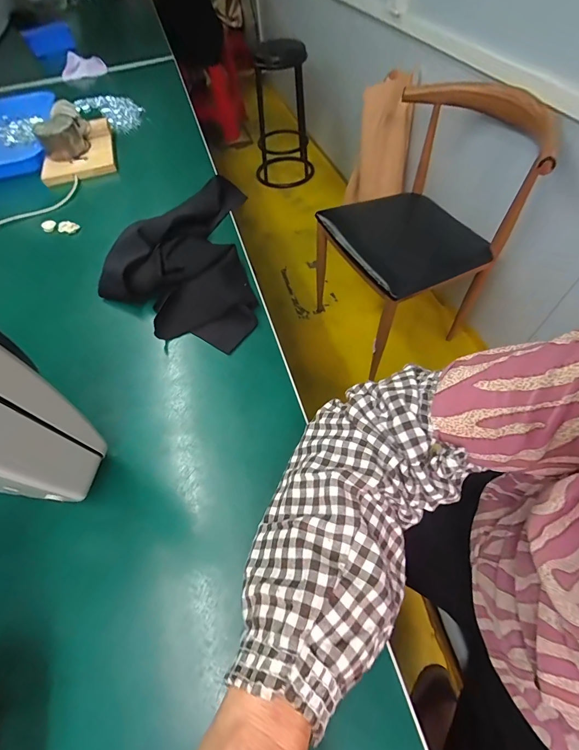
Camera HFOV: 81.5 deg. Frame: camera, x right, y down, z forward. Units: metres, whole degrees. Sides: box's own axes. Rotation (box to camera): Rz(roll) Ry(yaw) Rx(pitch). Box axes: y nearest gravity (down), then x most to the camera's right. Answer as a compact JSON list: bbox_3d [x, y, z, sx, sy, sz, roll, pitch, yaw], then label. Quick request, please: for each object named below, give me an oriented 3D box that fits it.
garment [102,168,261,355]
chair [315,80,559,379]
[{"bbox_3d":[-0.157,-0.174,0.471,0.196,0.043,0.342,-9,57,-2],"label":"garment"},{"bbox_3d":[0.395,-0.465,1.135,0.507,0.698,0.580,-16,57,-6],"label":"chair"}]

